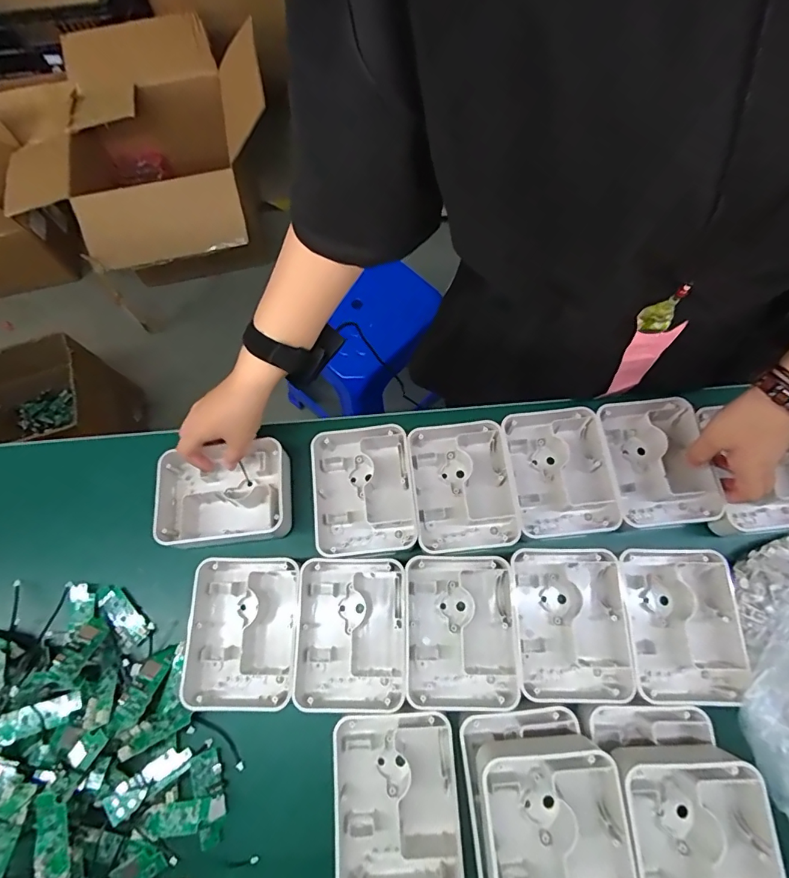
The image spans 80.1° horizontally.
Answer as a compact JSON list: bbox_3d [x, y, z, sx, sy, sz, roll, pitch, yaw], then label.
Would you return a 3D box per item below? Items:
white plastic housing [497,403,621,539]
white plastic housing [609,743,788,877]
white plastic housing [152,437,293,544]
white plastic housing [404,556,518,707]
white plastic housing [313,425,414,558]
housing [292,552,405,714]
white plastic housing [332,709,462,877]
[{"bbox_3d":[0.167,0.033,0.482,0.100,0.034,0.129,-5,72,1],"label":"white plastic housing"},{"bbox_3d":[0.222,0.304,0.342,0.104,0.047,0.133,-3,72,1],"label":"white plastic housing"},{"bbox_3d":[-0.179,0.053,0.489,0.143,0.043,0.106,-5,72,1],"label":"white plastic housing"},{"bbox_3d":[0.060,0.175,0.436,0.100,0.034,0.126,-1,72,2],"label":"white plastic housing"},{"bbox_3d":[-0.035,0.052,0.490,0.099,0.043,0.134,-5,72,1],"label":"white plastic housing"},{"bbox_3d":[-0.042,0.181,0.438,0.095,0.034,0.134,-1,72,2],"label":"housing"},{"bbox_3d":[0.002,0.303,0.394,0.104,0.037,0.134,-5,72,1],"label":"white plastic housing"}]

